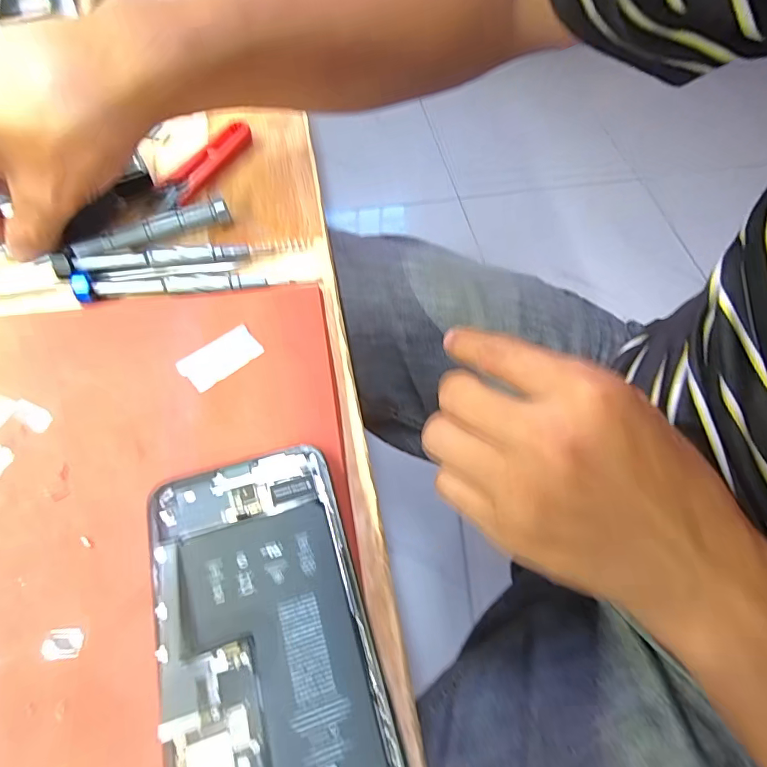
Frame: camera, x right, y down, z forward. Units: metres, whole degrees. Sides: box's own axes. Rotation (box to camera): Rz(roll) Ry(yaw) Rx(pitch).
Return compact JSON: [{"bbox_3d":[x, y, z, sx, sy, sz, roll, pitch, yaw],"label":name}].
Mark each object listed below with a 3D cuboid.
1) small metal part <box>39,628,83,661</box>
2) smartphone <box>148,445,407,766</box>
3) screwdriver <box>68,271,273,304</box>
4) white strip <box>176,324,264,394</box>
[{"bbox_3d":[-0.121,0.097,0.165,0.013,0.004,0.010,-2,63,-4],"label":"small metal part"},{"bbox_3d":[-0.042,0.099,0.161,0.074,0.015,0.152,-15,65,-10],"label":"smartphone"},{"bbox_3d":[-0.115,-0.057,0.240,0.095,0.015,0.010,-10,64,-8],"label":"screwdriver"},{"bbox_3d":[-0.084,-0.015,0.226,0.039,0.004,0.022,-38,71,-20],"label":"white strip"}]

